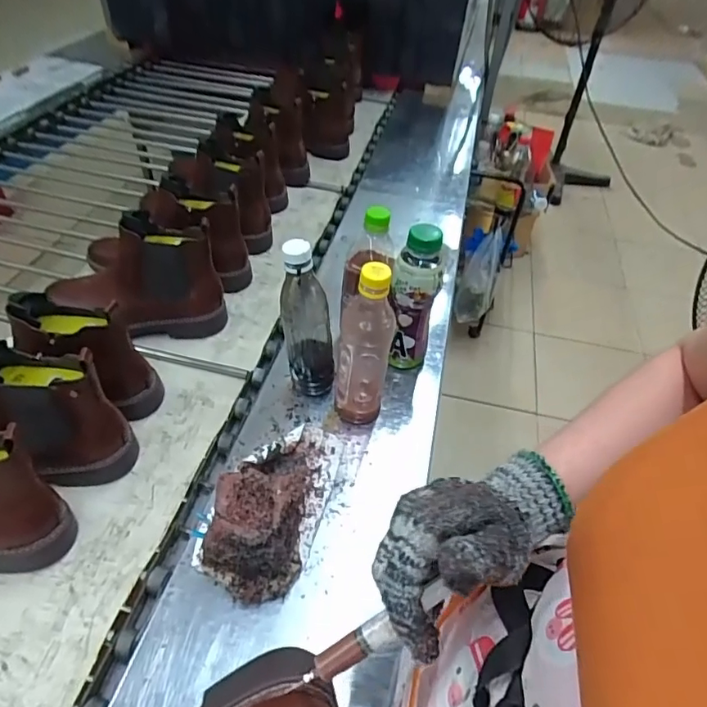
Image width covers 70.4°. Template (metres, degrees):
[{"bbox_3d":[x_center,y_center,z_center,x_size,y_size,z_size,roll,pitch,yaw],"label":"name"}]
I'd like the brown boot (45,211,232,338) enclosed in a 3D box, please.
[{"bbox_3d":[-0.325,-0.114,0.725,0.264,0.165,0.094,16,48,9],"label":"brown boot"}]

